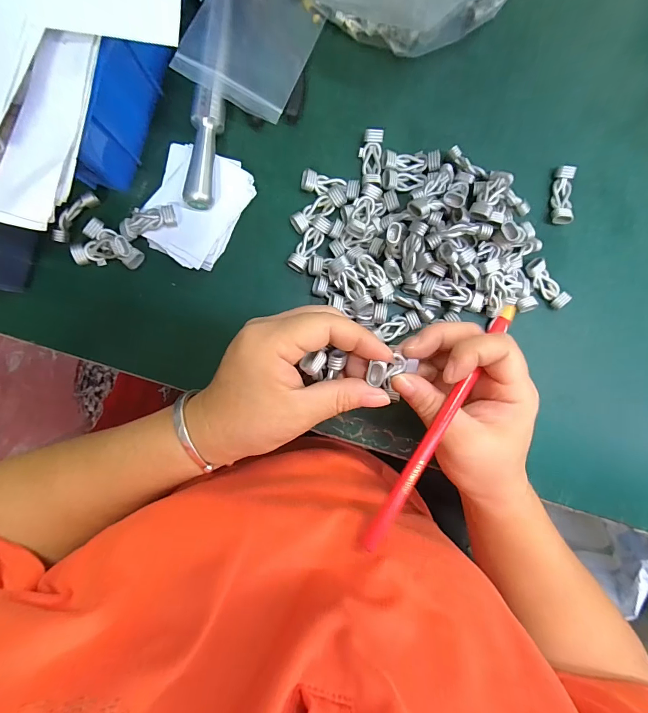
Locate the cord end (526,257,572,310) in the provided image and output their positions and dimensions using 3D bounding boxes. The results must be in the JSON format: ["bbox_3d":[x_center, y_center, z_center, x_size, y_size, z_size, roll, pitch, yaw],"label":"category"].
[{"bbox_3d":[0.181,-0.060,0.296,0.016,0.015,0.044,-42,93,0],"label":"cord end"}]

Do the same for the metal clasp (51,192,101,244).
[{"bbox_3d":[-0.185,-0.104,0.269,0.009,0.013,0.044,35,90,-3],"label":"metal clasp"}]

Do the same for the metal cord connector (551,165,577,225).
[{"bbox_3d":[0.195,-0.131,0.294,0.015,0.010,0.045,6,92,-3],"label":"metal cord connector"}]

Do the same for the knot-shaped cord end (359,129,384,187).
[{"bbox_3d":[0.037,-0.154,0.286,0.017,0.015,0.043,3,92,-2],"label":"knot-shaped cord end"}]

